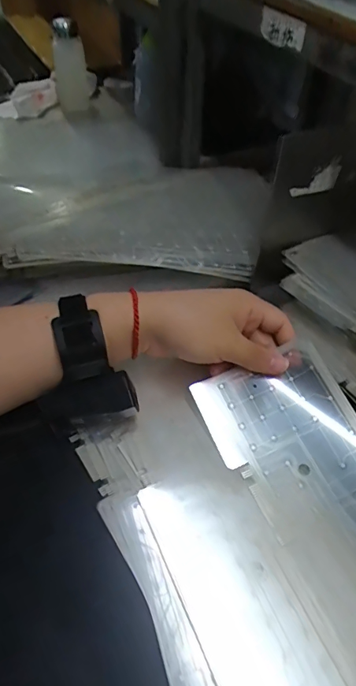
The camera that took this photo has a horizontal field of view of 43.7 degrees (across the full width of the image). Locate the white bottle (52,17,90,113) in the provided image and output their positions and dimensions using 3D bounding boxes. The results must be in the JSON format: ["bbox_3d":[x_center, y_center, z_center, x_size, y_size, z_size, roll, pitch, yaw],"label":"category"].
[{"bbox_3d":[-0.185,-0.472,0.763,0.052,0.136,0.064,-5,50,-7],"label":"white bottle"}]

